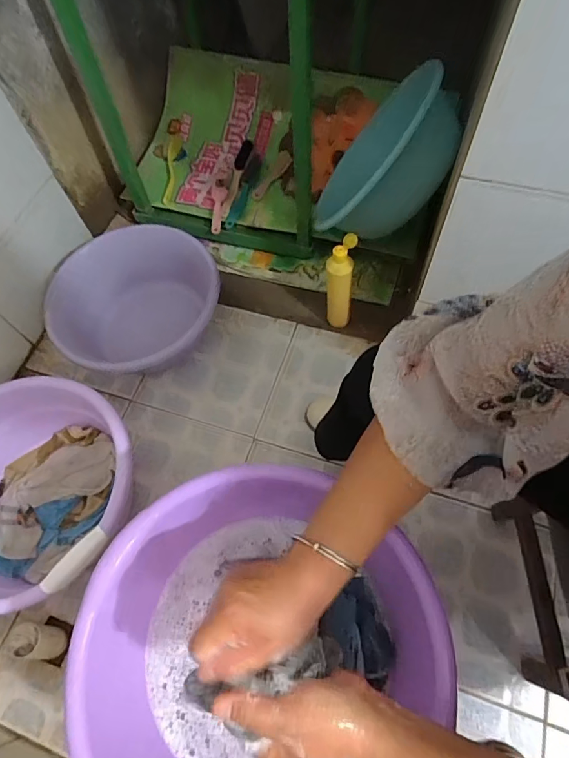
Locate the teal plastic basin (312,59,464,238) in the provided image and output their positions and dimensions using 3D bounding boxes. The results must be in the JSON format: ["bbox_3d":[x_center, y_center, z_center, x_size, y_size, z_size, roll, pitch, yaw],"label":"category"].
[{"bbox_3d":[0.233,-0.458,0.945,0.176,0.361,0.333,31,56,-21],"label":"teal plastic basin"}]

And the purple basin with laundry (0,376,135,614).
[{"bbox_3d":[-0.449,0.208,0.812,0.377,0.173,0.370,-1,62,3],"label":"purple basin with laundry"}]

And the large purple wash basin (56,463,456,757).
[{"bbox_3d":[-0.027,0.289,0.478,0.355,0.123,0.355,-1,62,3],"label":"large purple wash basin"}]

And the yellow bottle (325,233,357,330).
[{"bbox_3d":[0.113,-0.188,0.913,0.055,0.229,0.051,0,63,4],"label":"yellow bottle"}]

